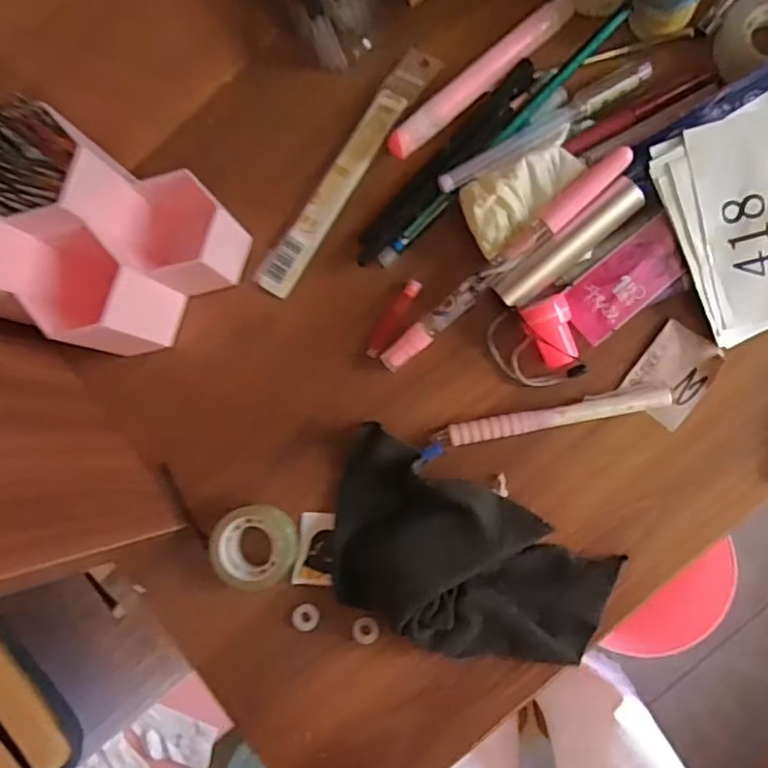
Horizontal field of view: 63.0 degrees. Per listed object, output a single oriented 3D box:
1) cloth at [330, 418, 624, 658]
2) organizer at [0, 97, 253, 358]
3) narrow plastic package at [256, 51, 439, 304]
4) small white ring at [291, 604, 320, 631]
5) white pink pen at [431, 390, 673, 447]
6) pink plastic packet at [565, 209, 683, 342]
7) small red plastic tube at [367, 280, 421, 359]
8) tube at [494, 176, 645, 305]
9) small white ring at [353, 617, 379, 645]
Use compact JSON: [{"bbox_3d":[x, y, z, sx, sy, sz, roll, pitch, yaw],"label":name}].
[{"bbox_3d":[0.041,0.097,0.338,0.157,0.033,0.088,24,88,9],"label":"cloth"},{"bbox_3d":[-0.168,-0.081,0.347,0.139,0.119,0.113,19,87,9],"label":"organizer"},{"bbox_3d":[-0.022,-0.131,0.385,0.025,0.008,0.174,34,90,9],"label":"narrow plastic package"},{"bbox_3d":[-0.045,0.135,0.363,0.015,0.004,0.016,-1,85,8],"label":"small white ring"},{"bbox_3d":[0.092,0.019,0.352,0.129,0.010,0.012,-11,83,6],"label":"white pink pen"},{"bbox_3d":[0.135,-0.058,0.350,0.070,0.009,0.035,-39,81,2],"label":"pink plastic packet"},{"bbox_3d":[0.005,-0.040,0.375,0.012,0.007,0.052,32,89,9],"label":"small red plastic tube"},{"bbox_3d":[0.101,-0.078,0.345,0.090,0.016,0.017,-37,81,3],"label":"tube"},{"bbox_3d":[-0.010,0.141,0.357,0.015,0.004,0.015,-1,85,8],"label":"small white ring"}]

